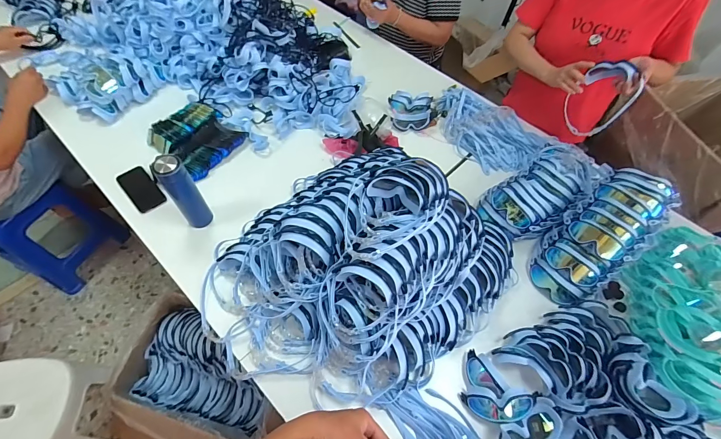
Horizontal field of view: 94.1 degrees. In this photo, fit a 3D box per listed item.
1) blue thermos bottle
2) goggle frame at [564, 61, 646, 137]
[{"bbox_3d":[-0.434,-0.063,0.830,0.064,0.219,0.055,-26,63,-19],"label":"blue thermos bottle"},{"bbox_3d":[0.670,-0.335,0.953,0.073,0.206,0.147,-30,65,-21],"label":"goggle frame"}]

